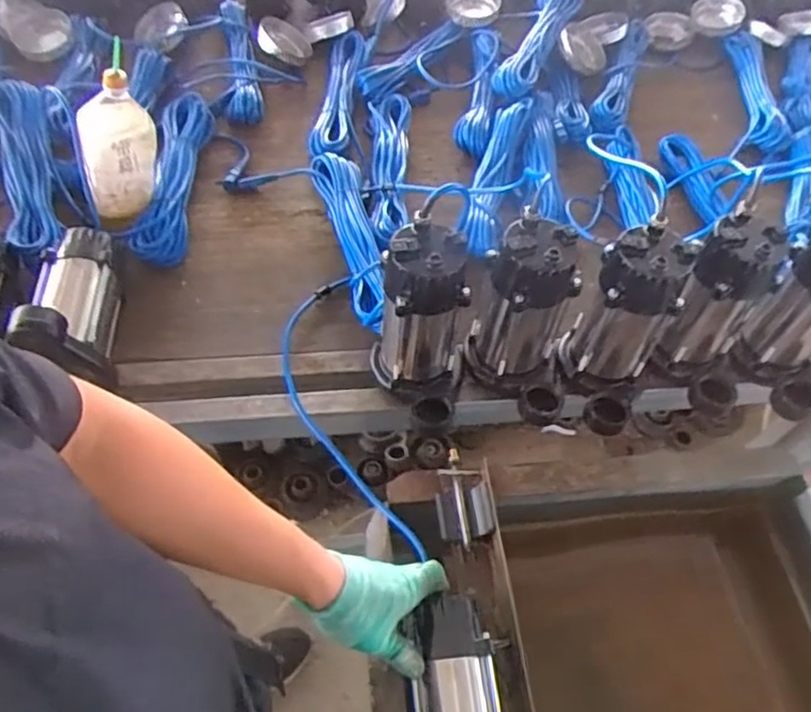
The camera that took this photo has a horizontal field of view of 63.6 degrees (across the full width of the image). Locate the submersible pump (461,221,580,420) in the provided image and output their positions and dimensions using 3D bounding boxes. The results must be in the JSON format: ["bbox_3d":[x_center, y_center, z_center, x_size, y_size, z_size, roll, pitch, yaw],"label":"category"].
[{"bbox_3d":[0.145,-0.035,0.802,0.124,0.241,0.130,14,55,4],"label":"submersible pump"}]

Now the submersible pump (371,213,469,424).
[{"bbox_3d":[0.020,-0.026,0.790,0.118,0.245,0.135,7,55,0],"label":"submersible pump"}]

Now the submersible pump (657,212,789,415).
[{"bbox_3d":[0.397,-0.045,0.826,0.133,0.226,0.116,26,57,12],"label":"submersible pump"}]

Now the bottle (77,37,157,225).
[{"bbox_3d":[-0.413,-0.300,0.937,0.091,0.223,0.066,12,26,7],"label":"bottle"}]

